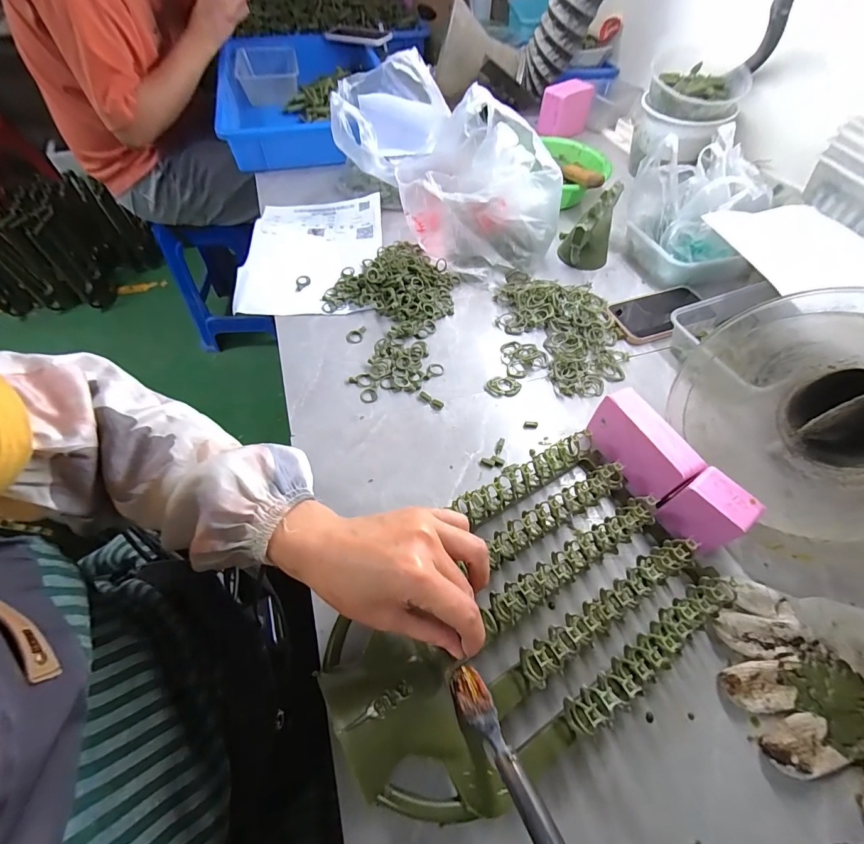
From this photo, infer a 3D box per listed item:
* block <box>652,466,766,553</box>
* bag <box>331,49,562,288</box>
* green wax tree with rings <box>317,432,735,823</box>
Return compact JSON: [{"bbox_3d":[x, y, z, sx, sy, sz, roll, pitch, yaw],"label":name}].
[{"bbox_3d":[0.257,0.087,0.372,0.041,0.072,0.054,-29,62,-20],"label":"block"},{"bbox_3d":[0.006,-0.408,0.621,0.177,0.203,0.429,-32,63,-22],"label":"bag"},{"bbox_3d":[0.081,0.143,0.326,0.329,0.076,0.194,-26,61,-18],"label":"green wax tree with rings"}]

